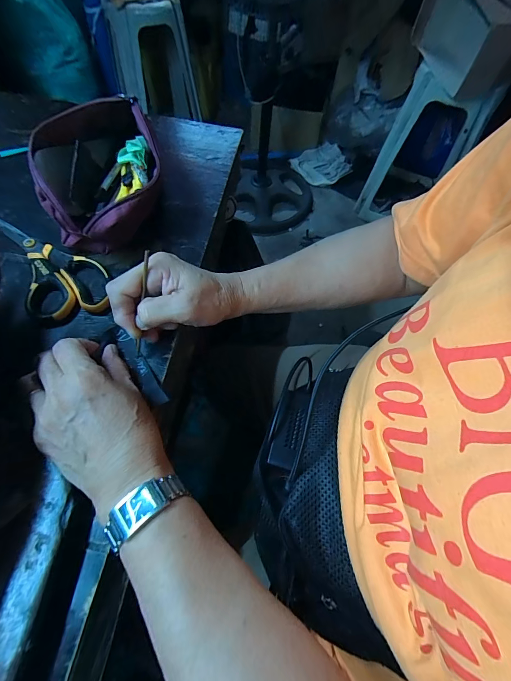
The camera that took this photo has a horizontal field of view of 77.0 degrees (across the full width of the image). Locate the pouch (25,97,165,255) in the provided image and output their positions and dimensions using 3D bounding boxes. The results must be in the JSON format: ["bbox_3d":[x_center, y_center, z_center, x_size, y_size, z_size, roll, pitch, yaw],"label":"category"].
[{"bbox_3d":[-0.175,-0.196,0.376,0.131,0.077,0.199,-16,64,-12],"label":"pouch"}]

